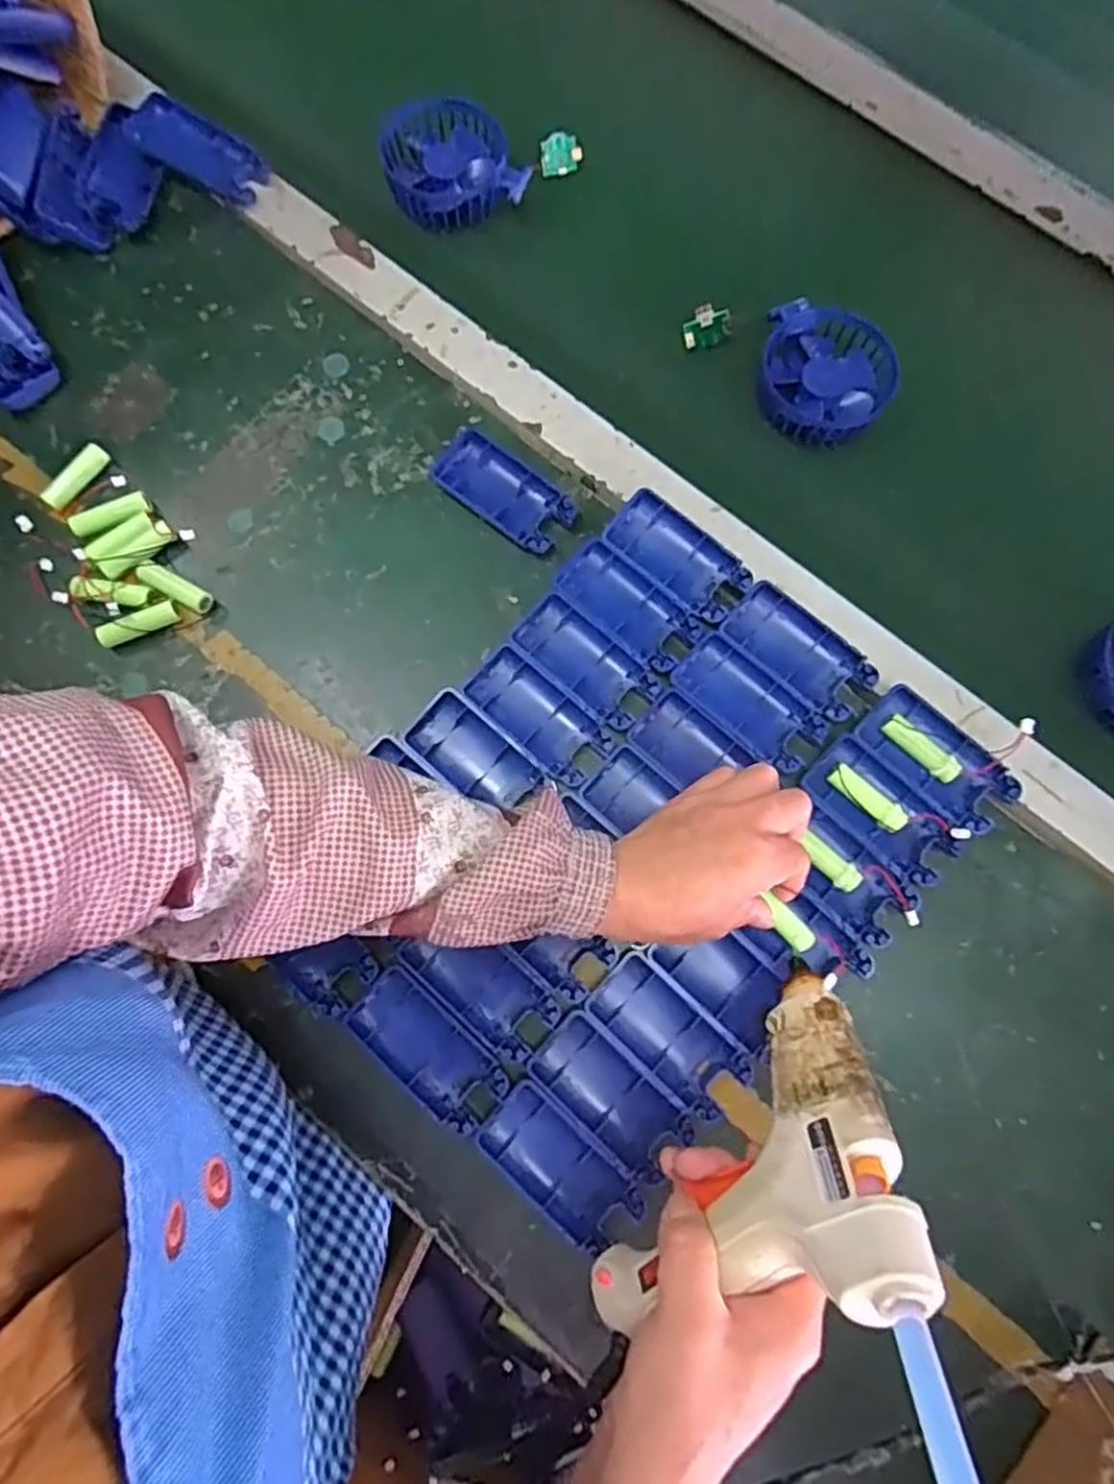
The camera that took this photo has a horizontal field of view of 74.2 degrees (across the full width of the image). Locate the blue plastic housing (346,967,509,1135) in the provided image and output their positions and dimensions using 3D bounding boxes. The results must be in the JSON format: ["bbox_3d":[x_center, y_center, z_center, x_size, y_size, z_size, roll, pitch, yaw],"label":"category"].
[{"bbox_3d":[-0.073,0.174,0.418,0.091,0.012,0.041,41,82,8],"label":"blue plastic housing"}]

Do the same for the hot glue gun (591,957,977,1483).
[{"bbox_3d":[0.086,0.204,0.314,0.136,0.205,0.036,-32,111,22],"label":"hot glue gun"}]

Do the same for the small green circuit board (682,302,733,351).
[{"bbox_3d":[0.104,-0.289,0.512,0.032,0.027,0.006,-7,39,12],"label":"small green circuit board"}]

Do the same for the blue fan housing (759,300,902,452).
[{"bbox_3d":[0.181,-0.247,0.500,0.087,0.024,0.090,0,79,1],"label":"blue fan housing"}]

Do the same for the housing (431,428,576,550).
[{"bbox_3d":[-0.035,-0.164,0.485,0.095,0.010,0.043,38,81,7],"label":"housing"}]

